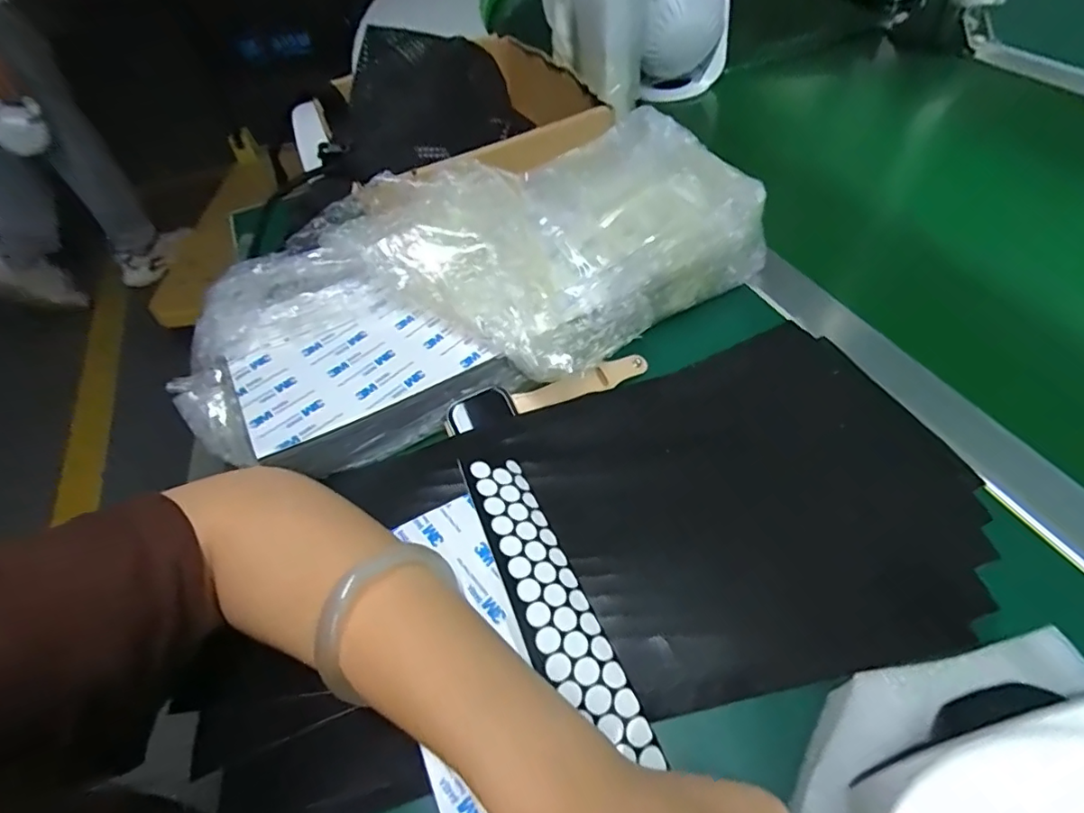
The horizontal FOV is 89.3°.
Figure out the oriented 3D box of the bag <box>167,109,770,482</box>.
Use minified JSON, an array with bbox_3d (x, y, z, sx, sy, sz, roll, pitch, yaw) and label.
[{"bbox_3d":[-0.043,-0.082,0.349,0.378,0.051,0.180,-23,67,-7],"label":"bag"}]

